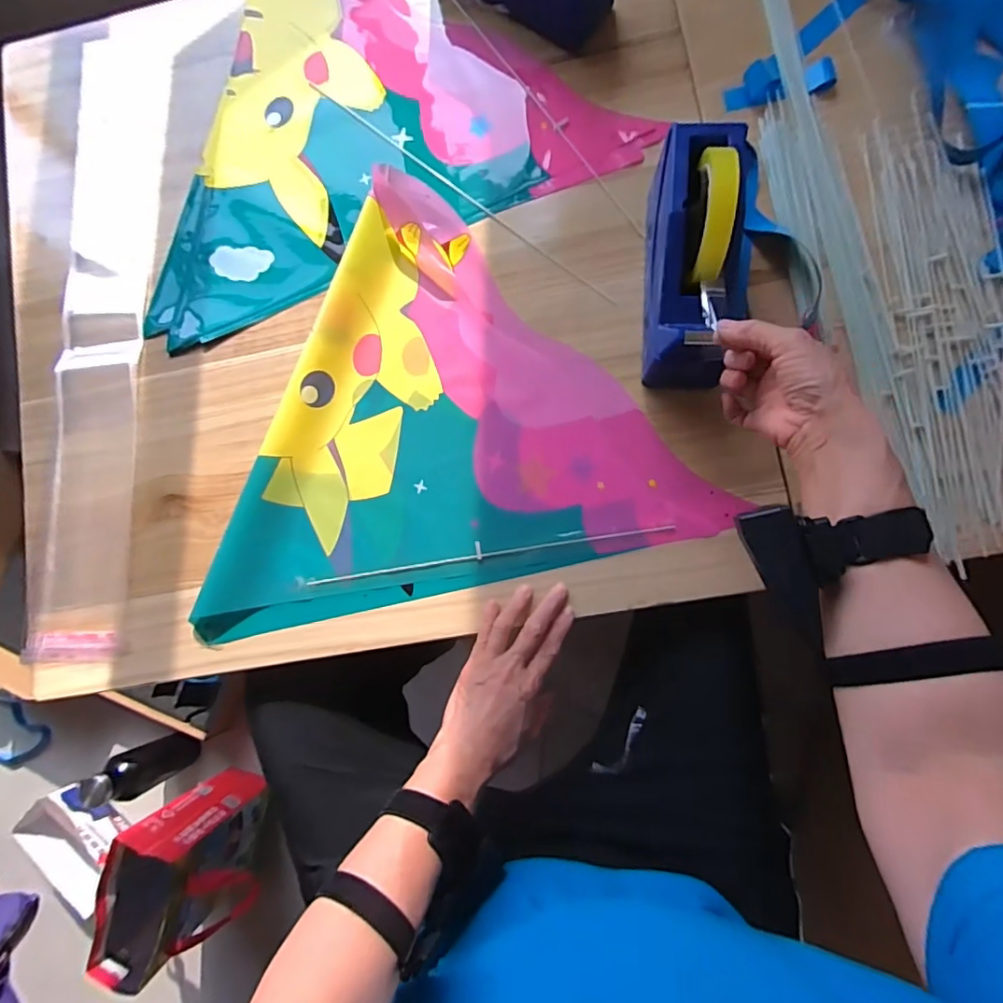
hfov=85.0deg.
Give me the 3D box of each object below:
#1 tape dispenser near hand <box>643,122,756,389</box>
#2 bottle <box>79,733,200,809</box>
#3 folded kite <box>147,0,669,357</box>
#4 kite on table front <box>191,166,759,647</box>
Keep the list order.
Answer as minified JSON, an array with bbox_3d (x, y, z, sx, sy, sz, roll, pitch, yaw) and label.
[{"bbox_3d":[0.166,-0.210,0.480,0.068,0.120,0.210,3,95,6],"label":"tape dispenser near hand"},{"bbox_3d":[-0.623,0.462,0.943,0.073,0.214,0.074,-25,82,3],"label":"bottle"},{"bbox_3d":[-0.165,-0.430,0.594,0.528,0.015,0.379,-20,82,4],"label":"folded kite"},{"bbox_3d":[-0.081,-0.107,0.543,0.487,0.025,0.395,-13,83,5],"label":"kite on table front"}]

